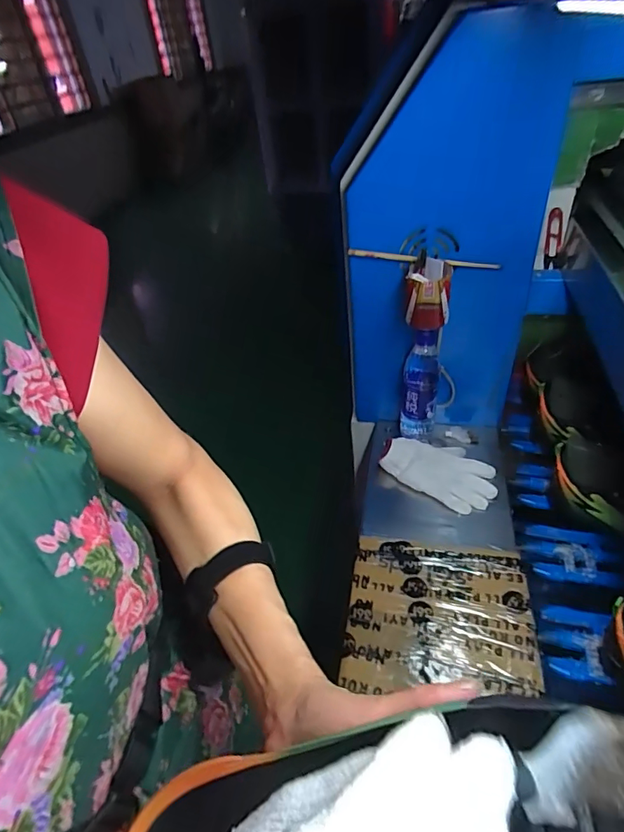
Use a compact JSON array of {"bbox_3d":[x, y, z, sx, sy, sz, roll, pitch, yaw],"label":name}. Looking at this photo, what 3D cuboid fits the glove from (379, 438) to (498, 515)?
[{"bbox_3d":[0.224,0.086,0.815,0.183,0.033,0.114,27,50,31],"label":"glove"}]

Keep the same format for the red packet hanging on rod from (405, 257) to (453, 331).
[{"bbox_3d":[0.174,-0.184,0.709,0.063,0.089,0.058,4,42,10],"label":"red packet hanging on rod"}]

